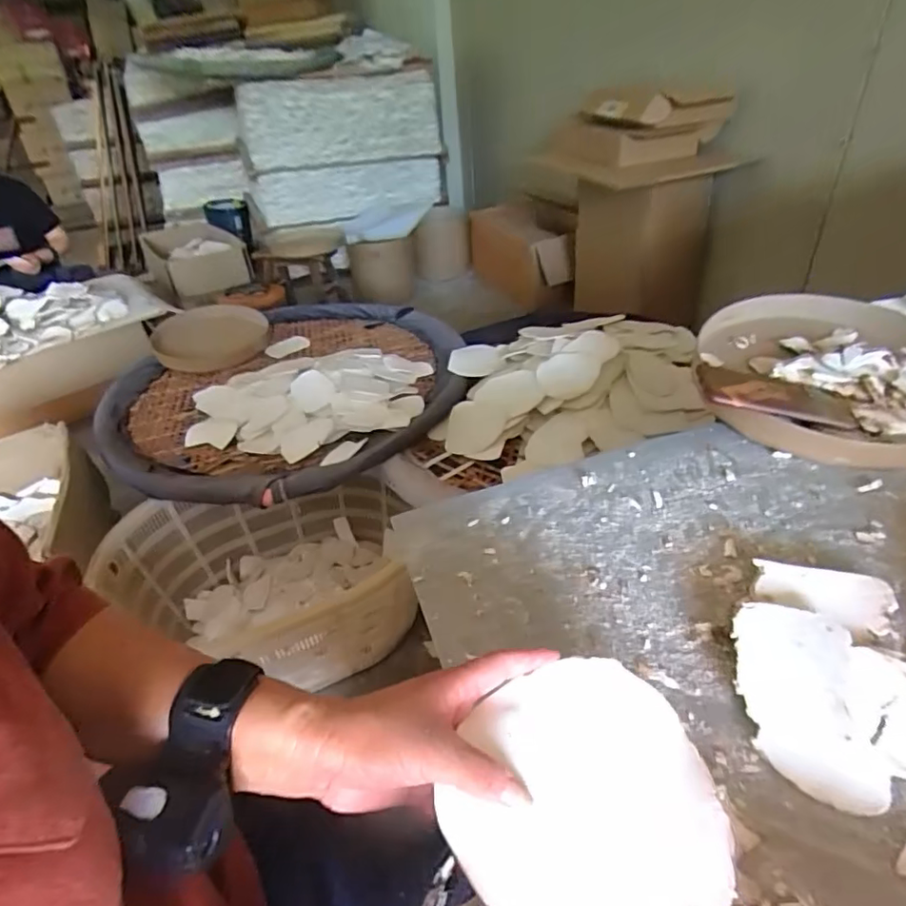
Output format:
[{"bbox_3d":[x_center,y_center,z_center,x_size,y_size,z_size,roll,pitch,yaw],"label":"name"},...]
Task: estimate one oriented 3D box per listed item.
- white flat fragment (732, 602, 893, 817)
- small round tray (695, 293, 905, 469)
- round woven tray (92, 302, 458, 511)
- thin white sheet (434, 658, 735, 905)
[{"bbox_3d":[0.235,0.163,0.378,0.072,0.026,0.125,3,37,13],"label":"white flat fragment"},{"bbox_3d":[0.462,-0.097,0.671,0.300,0.077,0.295,-4,36,3],"label":"small round tray"},{"bbox_3d":[-0.415,-0.197,1.404,0.862,0.104,0.945,-4,36,3],"label":"round woven tray"},{"bbox_3d":[0.071,0.184,0.299,0.143,0.016,0.139,-22,48,-21],"label":"thin white sheet"}]

